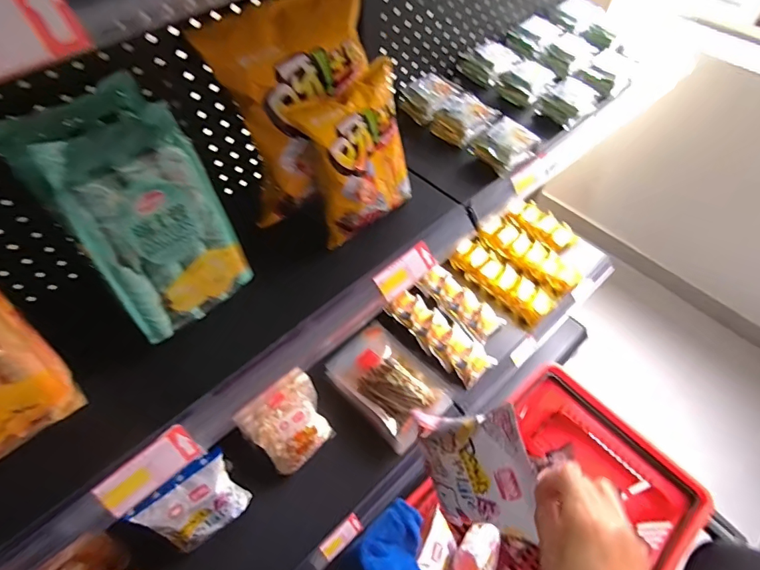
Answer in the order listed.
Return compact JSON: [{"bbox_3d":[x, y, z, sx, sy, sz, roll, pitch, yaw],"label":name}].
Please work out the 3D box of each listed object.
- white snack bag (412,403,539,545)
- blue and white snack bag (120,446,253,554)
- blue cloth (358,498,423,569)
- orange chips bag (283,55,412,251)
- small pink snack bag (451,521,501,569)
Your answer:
[{"bbox_3d":[0.092,0.190,0.475,0.034,0.146,0.114,-6,77,-39],"label":"white snack bag"},{"bbox_3d":[-0.349,0.433,0.886,0.171,0.212,0.084,-37,62,-24],"label":"blue and white snack bag"},{"bbox_3d":[0.029,0.408,0.694,0.103,0.059,0.119,34,61,22],"label":"blue cloth"},{"bbox_3d":[-0.023,-0.159,0.580,0.148,0.195,0.053,-34,44,-23],"label":"orange chips bag"},{"bbox_3d":[0.157,0.498,0.777,0.073,0.111,0.179,20,89,14],"label":"small pink snack bag"}]

